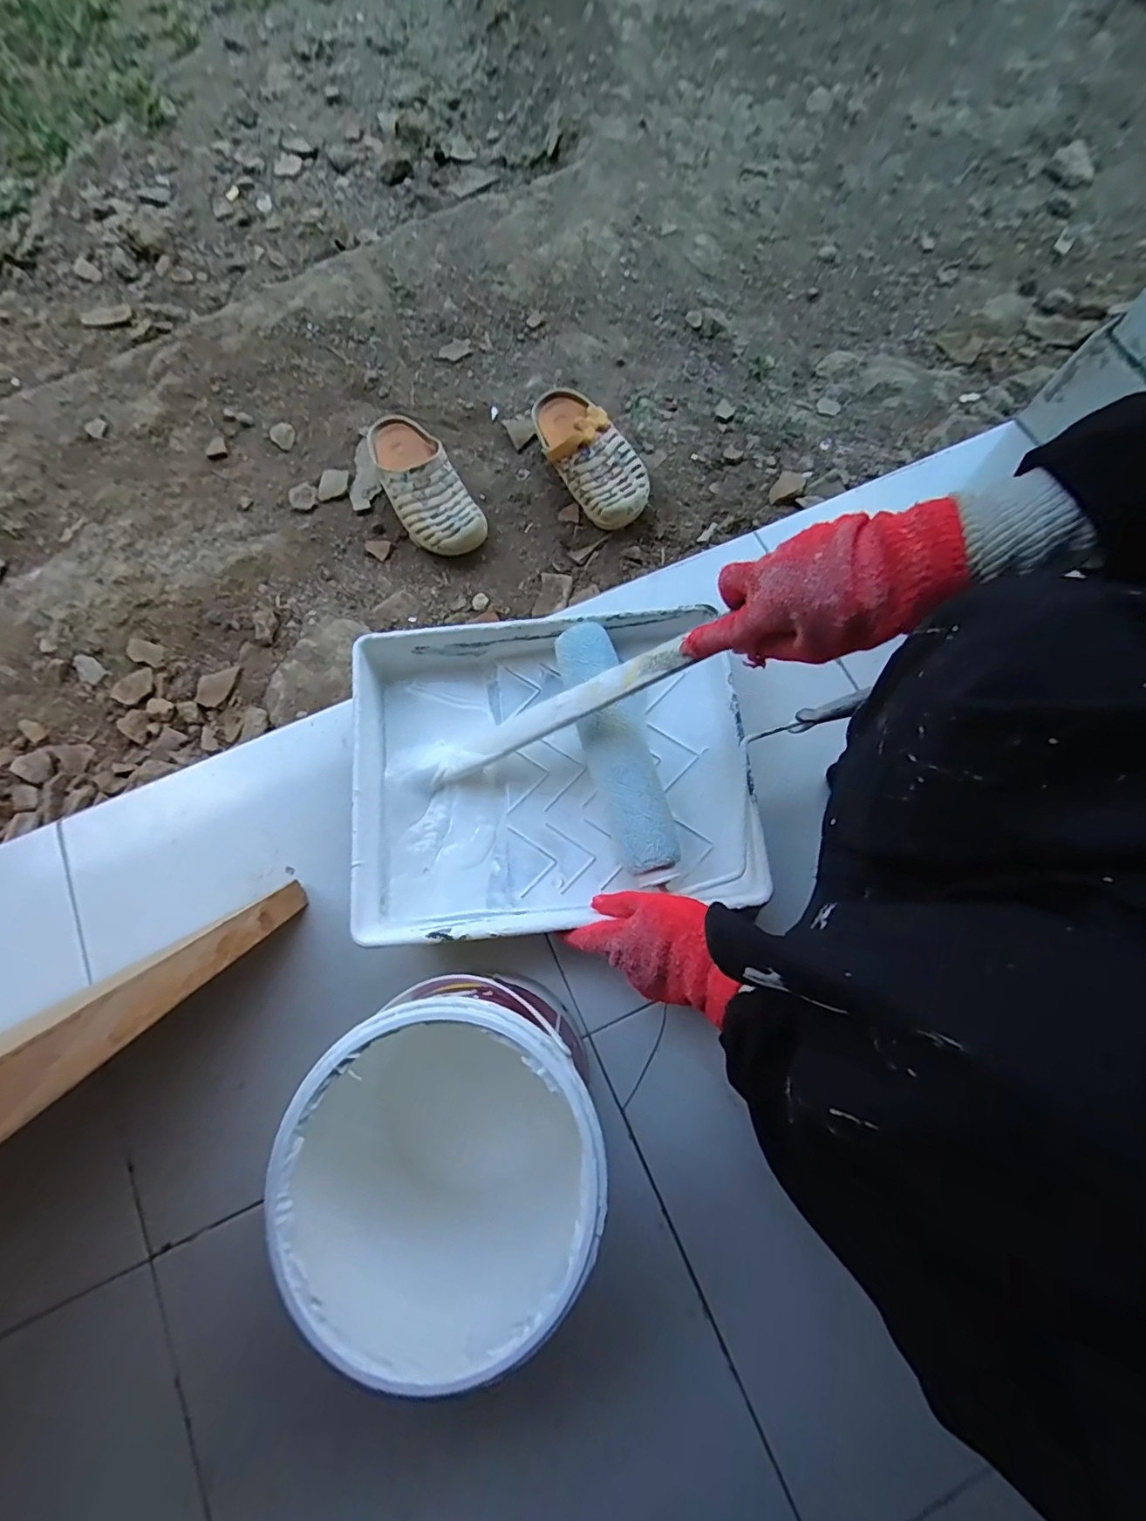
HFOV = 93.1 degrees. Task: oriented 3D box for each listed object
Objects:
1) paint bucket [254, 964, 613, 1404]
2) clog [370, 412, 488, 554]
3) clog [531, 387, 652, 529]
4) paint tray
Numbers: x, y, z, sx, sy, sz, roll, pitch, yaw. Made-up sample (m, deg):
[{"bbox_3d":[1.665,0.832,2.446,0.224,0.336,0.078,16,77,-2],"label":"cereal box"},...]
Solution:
[{"bbox_3d":[-0.075,0.258,0.390,0.174,0.207,0.179,0,76,0],"label":"paint bucket"},{"bbox_3d":[-0.208,-0.379,0.743,0.096,0.062,0.222,-31,78,-7],"label":"clog"},{"bbox_3d":[0.017,-0.427,0.749,0.100,0.083,0.240,-36,79,-7],"label":"clog"},{"bbox_3d":[-0.018,0.009,0.509,0.348,0.066,0.279,-6,73,-2],"label":"paint tray"}]

